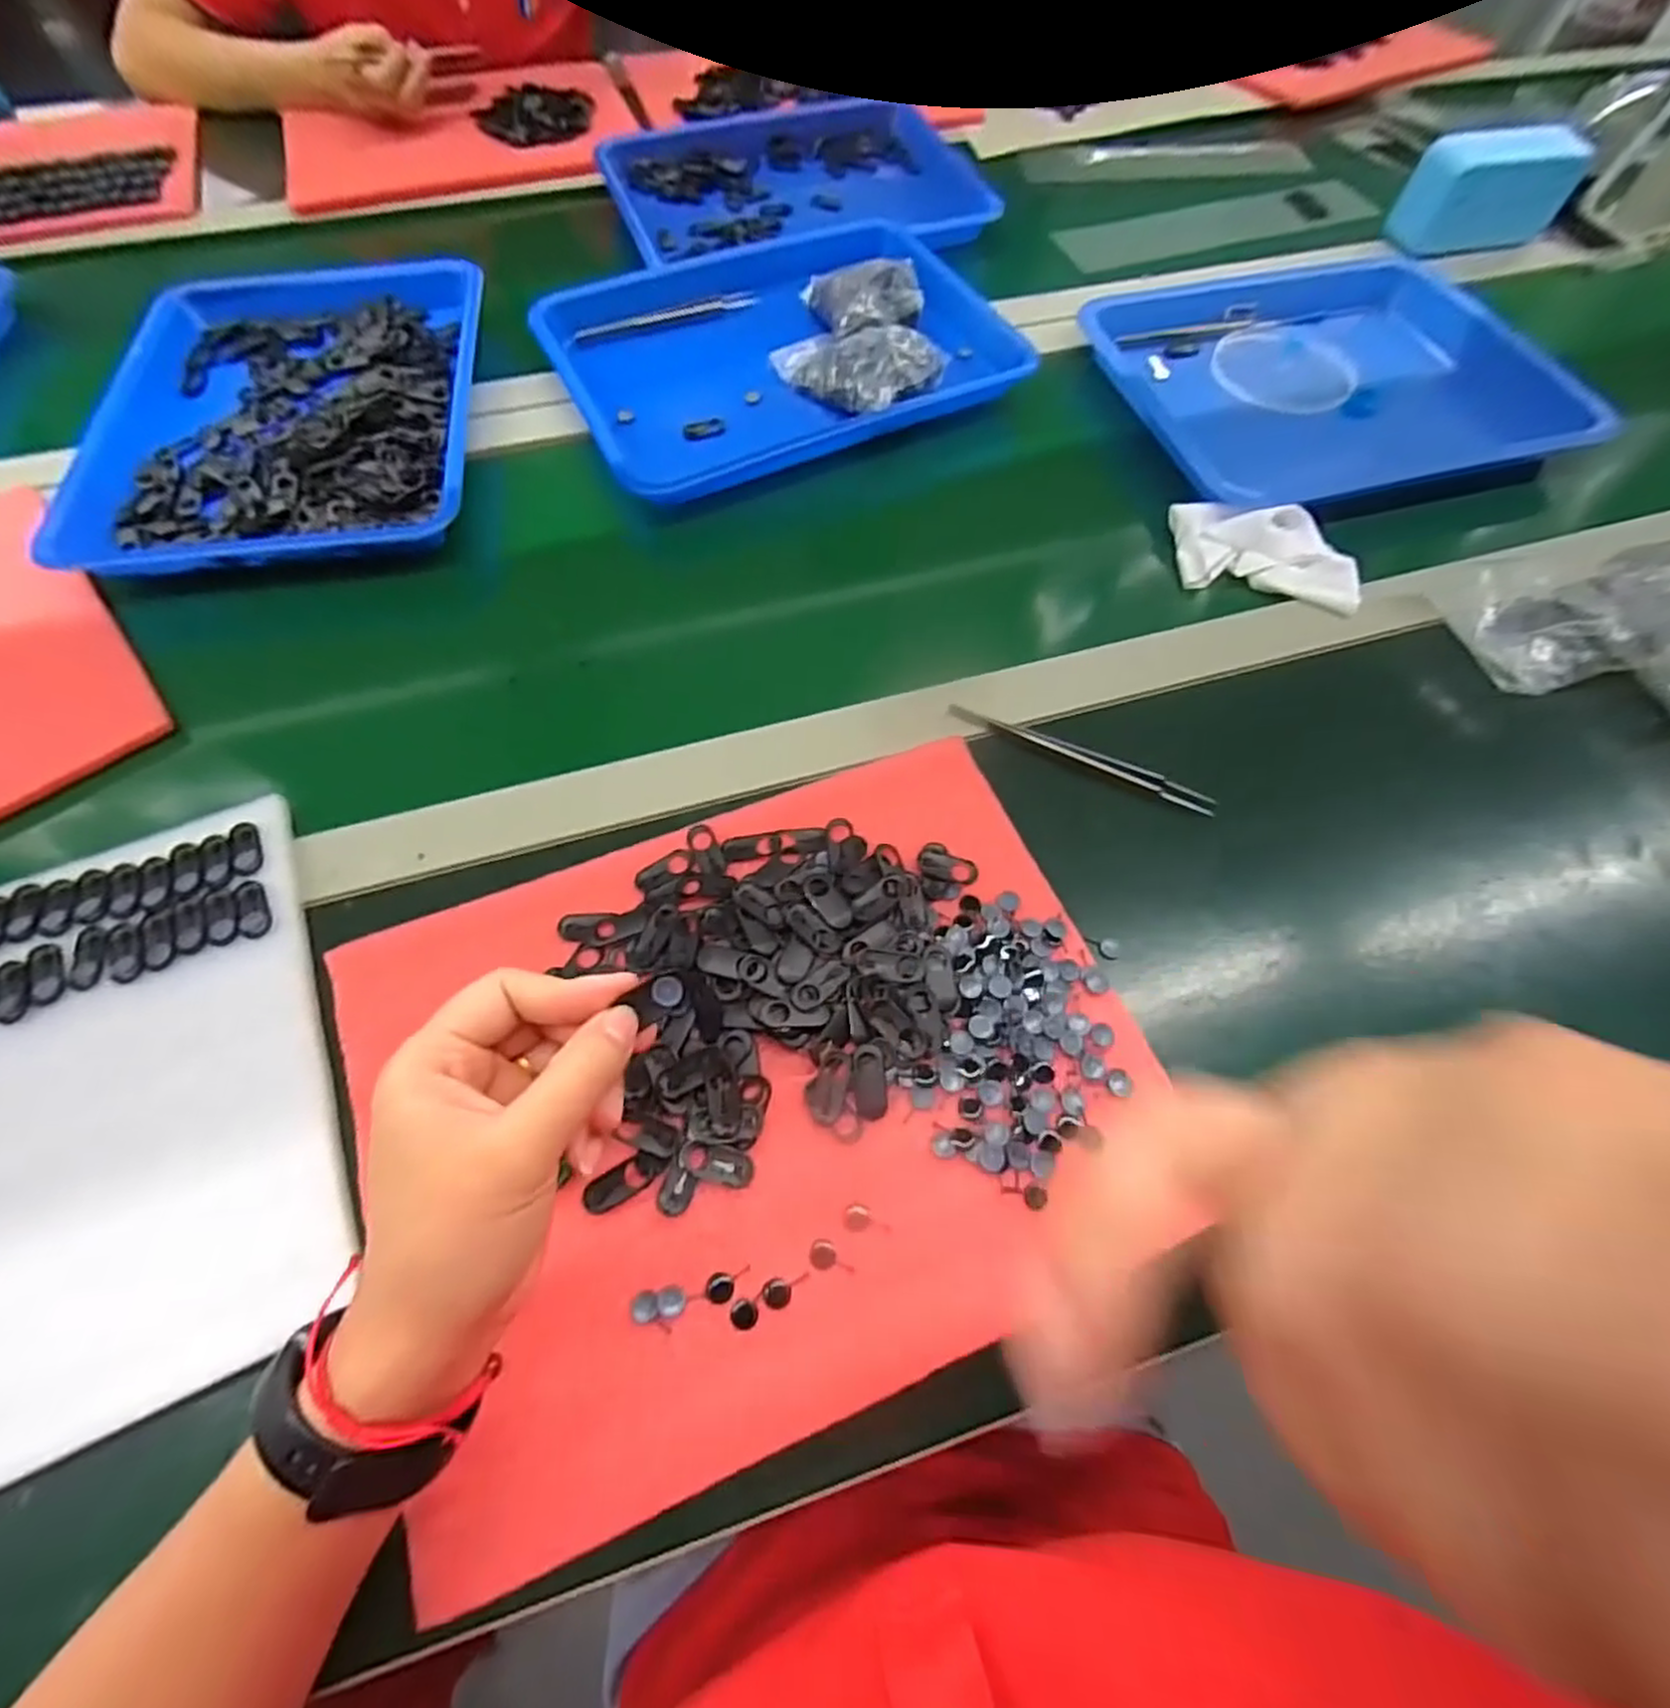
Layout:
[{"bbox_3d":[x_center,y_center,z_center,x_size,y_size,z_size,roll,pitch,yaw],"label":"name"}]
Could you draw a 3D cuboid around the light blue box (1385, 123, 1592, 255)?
[{"bbox_3d":[0.595,-0.607,0.663,0.142,0.076,0.060,-16,64,-10],"label":"light blue box"}]

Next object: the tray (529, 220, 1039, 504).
[{"bbox_3d":[-0.041,-0.412,0.576,0.350,0.033,0.276,-24,65,-13],"label":"tray"}]

